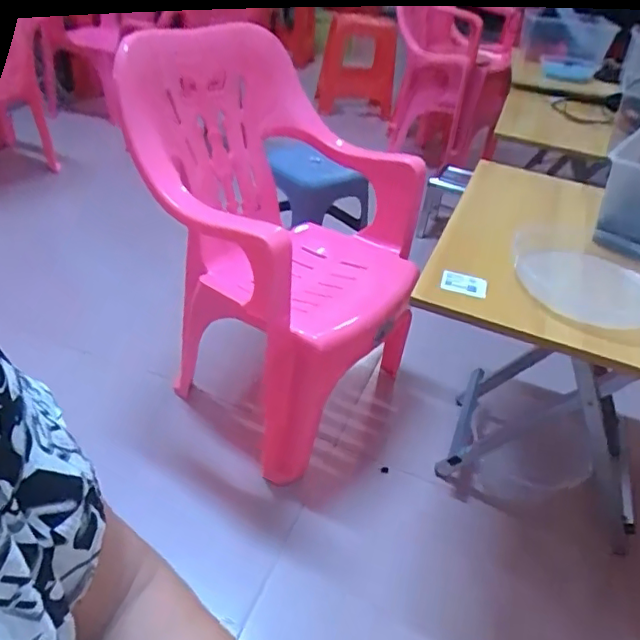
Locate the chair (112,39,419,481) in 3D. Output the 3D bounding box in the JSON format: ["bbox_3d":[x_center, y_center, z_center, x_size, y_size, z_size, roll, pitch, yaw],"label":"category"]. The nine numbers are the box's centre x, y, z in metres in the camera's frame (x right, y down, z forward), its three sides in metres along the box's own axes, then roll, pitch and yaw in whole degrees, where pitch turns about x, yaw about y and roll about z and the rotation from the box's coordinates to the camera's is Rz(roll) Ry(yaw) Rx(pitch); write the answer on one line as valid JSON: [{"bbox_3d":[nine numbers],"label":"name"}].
[{"bbox_3d":[-0.075,-0.130,1.213,0.543,0.703,0.585,21,37,17],"label":"chair"}]

